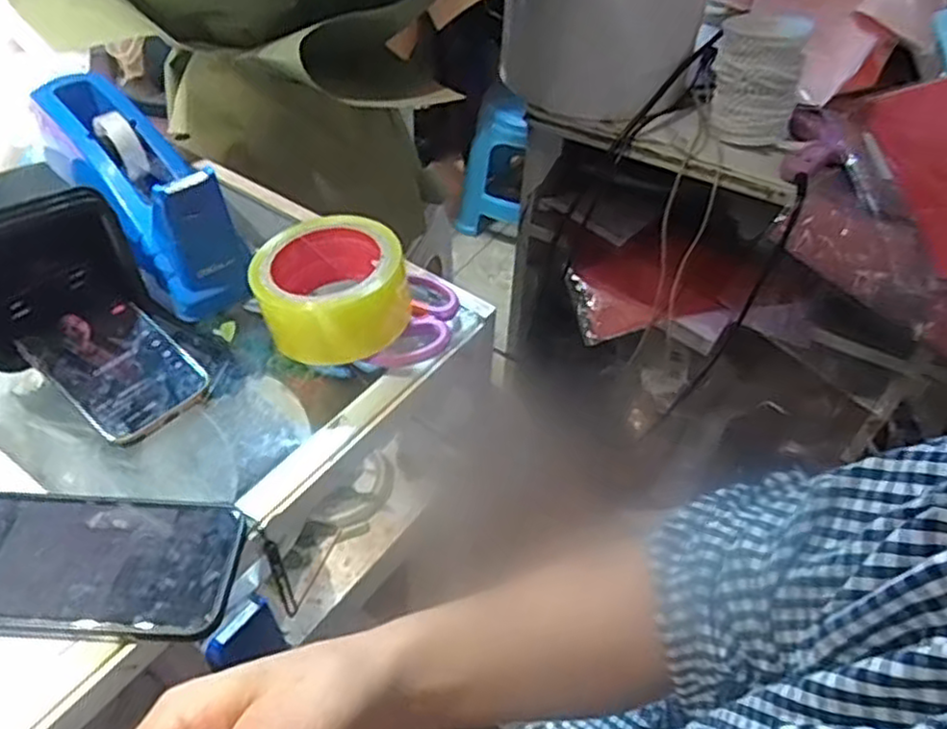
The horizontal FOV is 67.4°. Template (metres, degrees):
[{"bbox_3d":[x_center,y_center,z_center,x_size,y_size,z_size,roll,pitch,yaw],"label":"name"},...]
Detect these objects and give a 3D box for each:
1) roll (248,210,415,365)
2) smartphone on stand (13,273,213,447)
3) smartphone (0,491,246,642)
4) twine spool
[{"bbox_3d":[-0.097,-0.053,0.497,0.099,0.057,0.086,-5,47,-8],"label":"roll"},{"bbox_3d":[-0.241,-0.006,0.470,0.135,0.007,0.073,38,57,18],"label":"smartphone on stand"},{"bbox_3d":[-0.208,0.105,0.378,0.156,0.008,0.077,3,47,-2],"label":"smartphone"},{"bbox_3d":[0.312,-0.314,0.779,0.100,0.116,0.077,16,47,11],"label":"twine spool"}]

